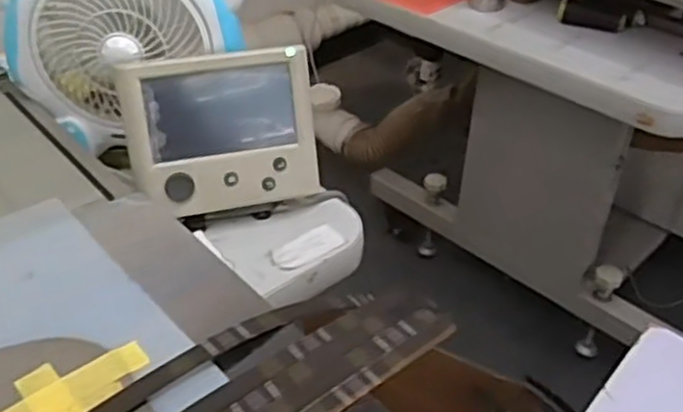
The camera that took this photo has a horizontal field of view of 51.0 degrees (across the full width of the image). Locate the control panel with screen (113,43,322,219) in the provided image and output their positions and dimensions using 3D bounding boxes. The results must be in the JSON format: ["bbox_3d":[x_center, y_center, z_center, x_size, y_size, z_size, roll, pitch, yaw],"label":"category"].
[{"bbox_3d":[-0.128,-0.077,0.782,0.198,0.173,0.060,-12,15,-15],"label":"control panel with screen"}]

